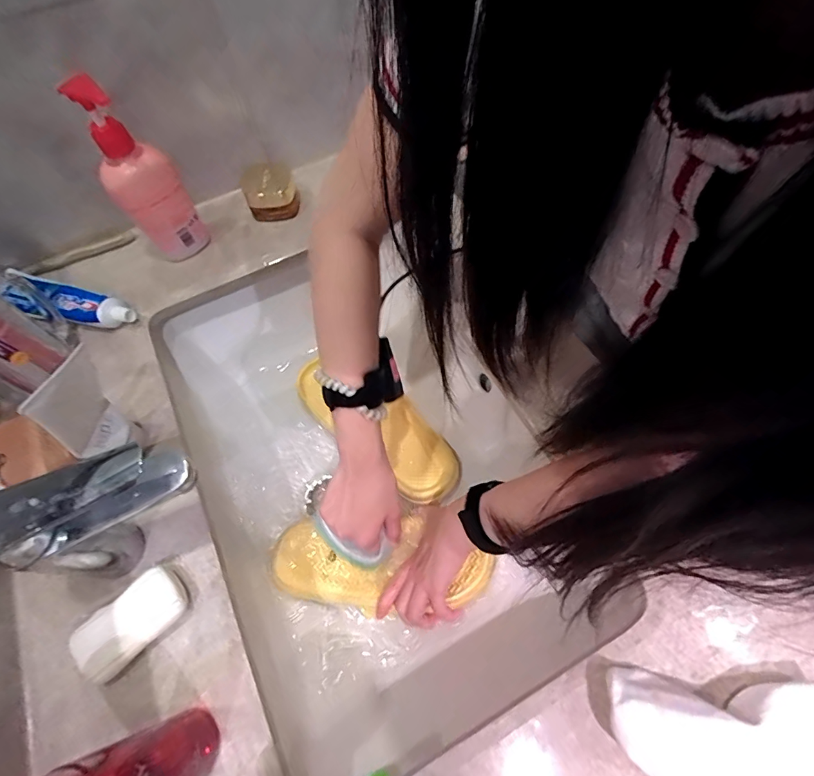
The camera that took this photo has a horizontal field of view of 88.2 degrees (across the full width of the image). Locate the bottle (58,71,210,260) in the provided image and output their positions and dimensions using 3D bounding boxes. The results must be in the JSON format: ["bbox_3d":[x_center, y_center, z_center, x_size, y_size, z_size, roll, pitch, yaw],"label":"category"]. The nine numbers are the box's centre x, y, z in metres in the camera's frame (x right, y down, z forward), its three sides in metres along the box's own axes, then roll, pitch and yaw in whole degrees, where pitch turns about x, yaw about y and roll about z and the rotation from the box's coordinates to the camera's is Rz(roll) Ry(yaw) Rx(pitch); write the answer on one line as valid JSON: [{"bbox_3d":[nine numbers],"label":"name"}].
[{"bbox_3d":[-0.278,-0.223,0.445,0.067,0.183,0.058,-31,65,-13],"label":"bottle"}]

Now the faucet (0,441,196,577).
[{"bbox_3d":[-0.214,0.096,0.311,0.129,0.129,0.047,-18,63,-6],"label":"faucet"}]

